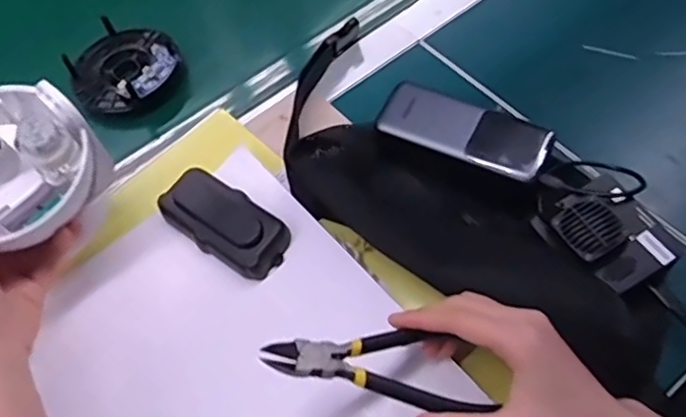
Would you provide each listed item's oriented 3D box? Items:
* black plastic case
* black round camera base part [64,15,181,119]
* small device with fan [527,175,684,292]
[{"bbox_3d":[-0.093,0.009,0.480,0.105,0.021,0.051,33,66,21],"label":"black plastic case"},{"bbox_3d":[-0.207,-0.132,0.583,0.096,0.030,0.093,-2,59,4],"label":"black round camera base part"},{"bbox_3d":[0.182,0.016,0.425,0.070,0.018,0.076,-26,60,-11],"label":"small device with fan"}]

